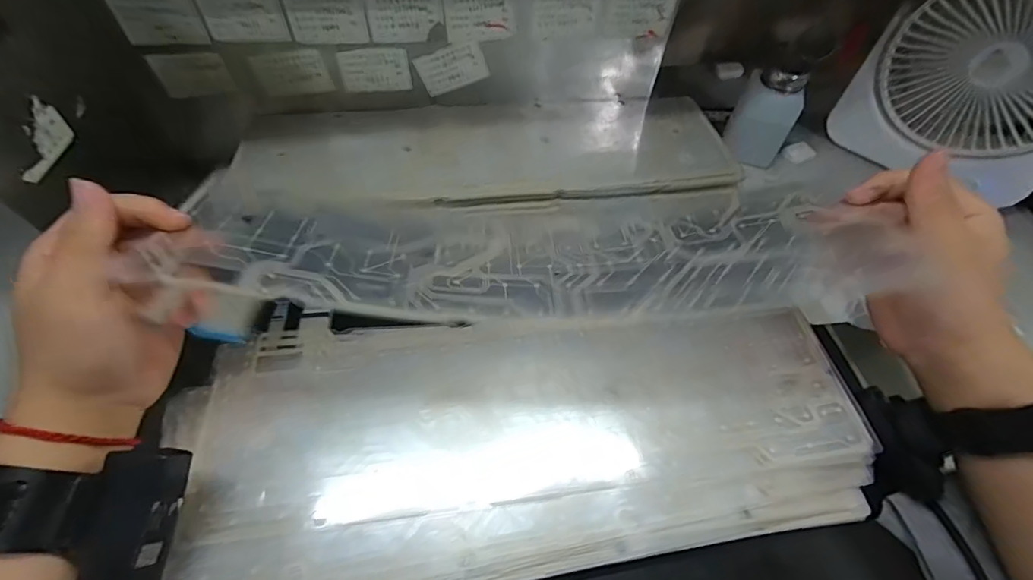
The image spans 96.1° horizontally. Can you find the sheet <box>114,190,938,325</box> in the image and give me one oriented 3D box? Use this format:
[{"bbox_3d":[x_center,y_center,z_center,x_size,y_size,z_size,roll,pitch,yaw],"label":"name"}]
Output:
[{"bbox_3d":[0.033,-0.036,0.302,0.389,0.032,0.142,-3,37,-8],"label":"sheet"}]

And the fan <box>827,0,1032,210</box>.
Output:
[{"bbox_3d":[0.429,-0.195,0.424,0.185,0.181,0.059,37,62,21],"label":"fan"}]

